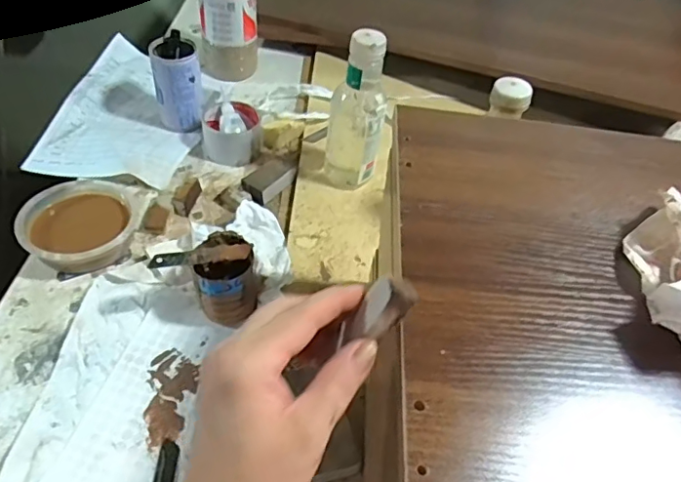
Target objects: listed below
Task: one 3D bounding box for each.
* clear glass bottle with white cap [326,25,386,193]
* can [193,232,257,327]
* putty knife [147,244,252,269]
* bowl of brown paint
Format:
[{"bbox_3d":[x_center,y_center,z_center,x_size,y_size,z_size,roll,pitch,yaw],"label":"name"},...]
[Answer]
[{"bbox_3d":[0.022,-0.159,0.686,0.070,0.200,0.066,5,47,-3],"label":"clear glass bottle with white cap"},{"bbox_3d":[-0.121,0.035,0.580,0.065,0.060,0.073,-4,48,-11],"label":"can"},{"bbox_3d":[-0.141,0.016,0.554,0.099,0.007,0.018,-8,49,-14],"label":"putty knife"},{"bbox_3d":[-0.307,-0.018,0.647,0.124,0.038,0.131,4,47,-4],"label":"bowl of brown paint"}]

